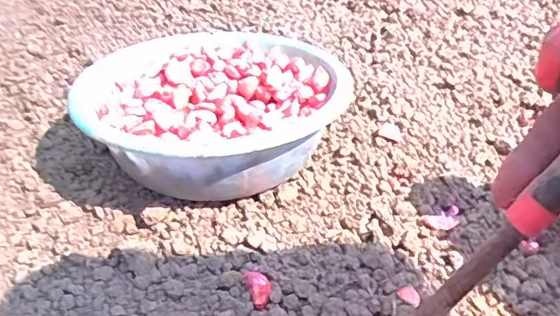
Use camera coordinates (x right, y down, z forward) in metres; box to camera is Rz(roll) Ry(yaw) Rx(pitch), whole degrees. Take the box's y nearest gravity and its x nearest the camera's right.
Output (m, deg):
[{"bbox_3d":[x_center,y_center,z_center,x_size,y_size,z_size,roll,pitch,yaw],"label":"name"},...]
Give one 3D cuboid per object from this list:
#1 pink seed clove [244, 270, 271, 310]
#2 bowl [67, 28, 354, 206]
[{"bbox_3d":[-0.020,0.120,0.535,0.019,0.014,0.038,-14,37,-16],"label":"pink seed clove"},{"bbox_3d":[-0.075,-0.051,0.704,0.295,0.116,0.314,-1,35,1],"label":"bowl"}]

